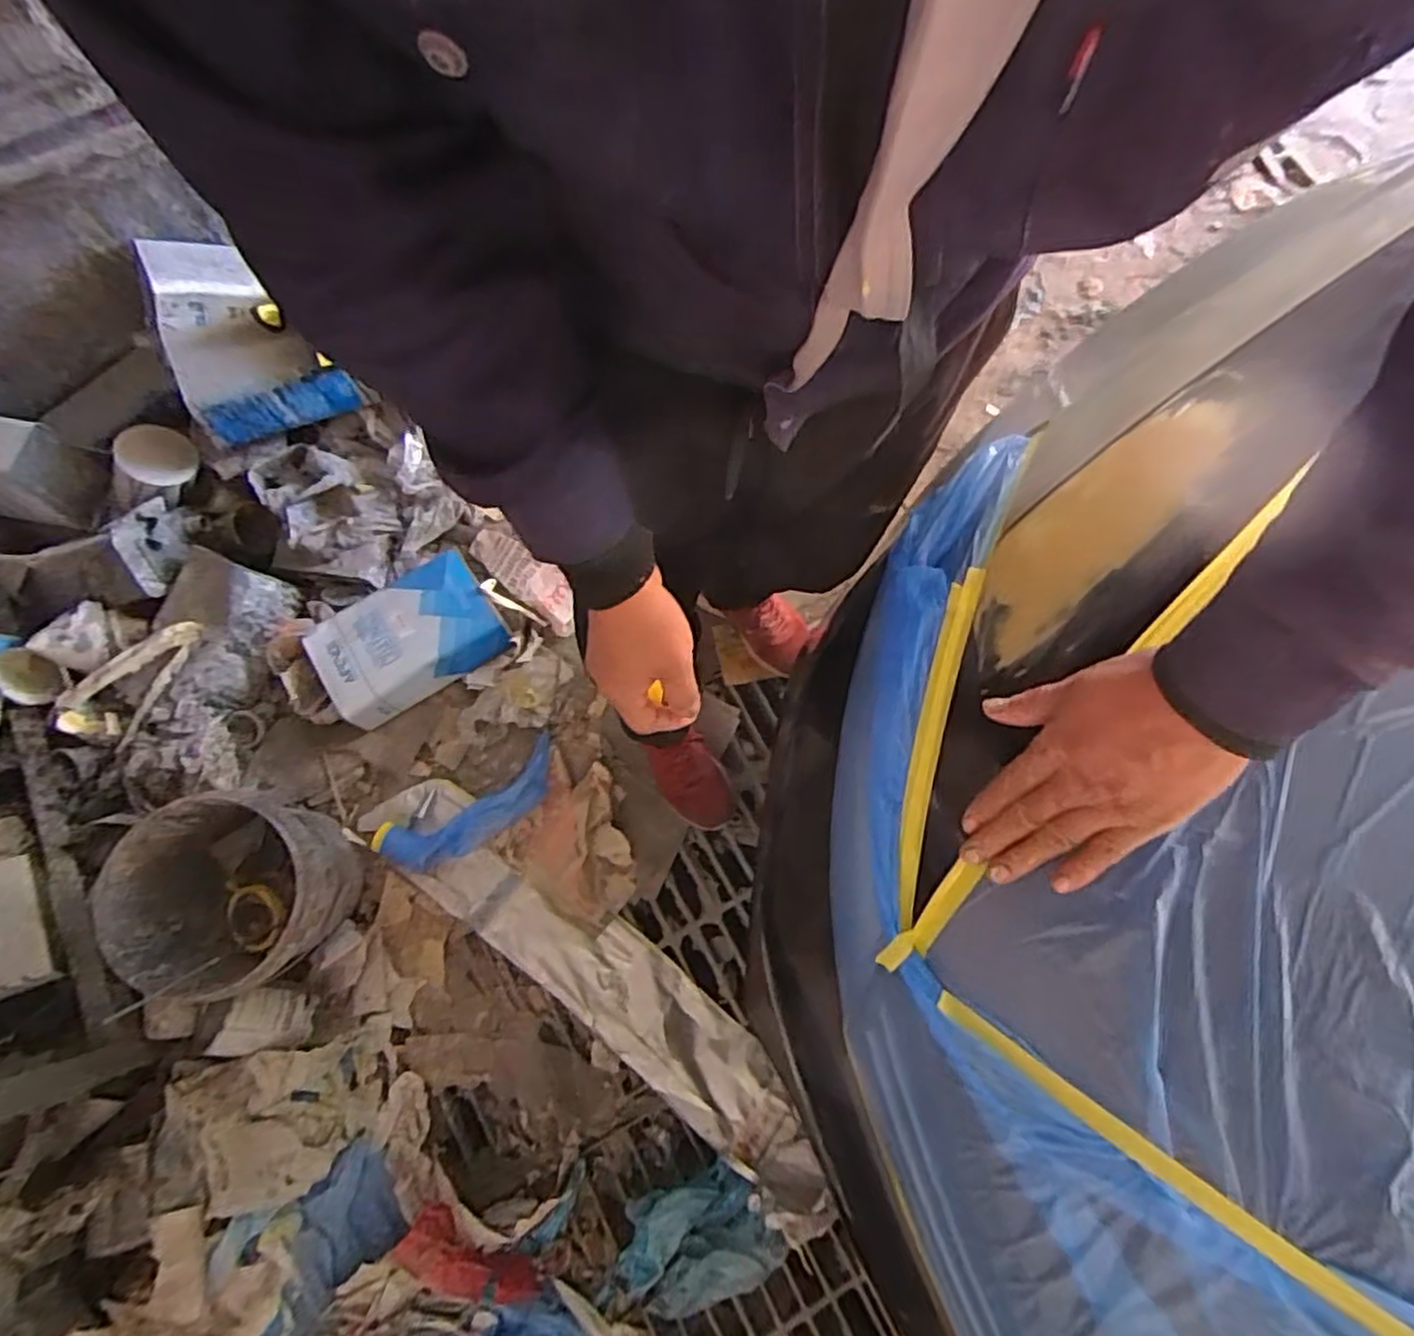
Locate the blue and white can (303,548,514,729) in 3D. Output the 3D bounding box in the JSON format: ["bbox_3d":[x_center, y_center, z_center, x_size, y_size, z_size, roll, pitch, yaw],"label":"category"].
[{"bbox_3d":[-0.503,-0.053,1.240,0.290,0.110,0.200,-33,77,-8],"label":"blue and white can"}]

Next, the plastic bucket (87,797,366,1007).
[{"bbox_3d":[-0.681,0.329,1.076,0.259,0.205,0.273,0,75,0],"label":"plastic bucket"}]

